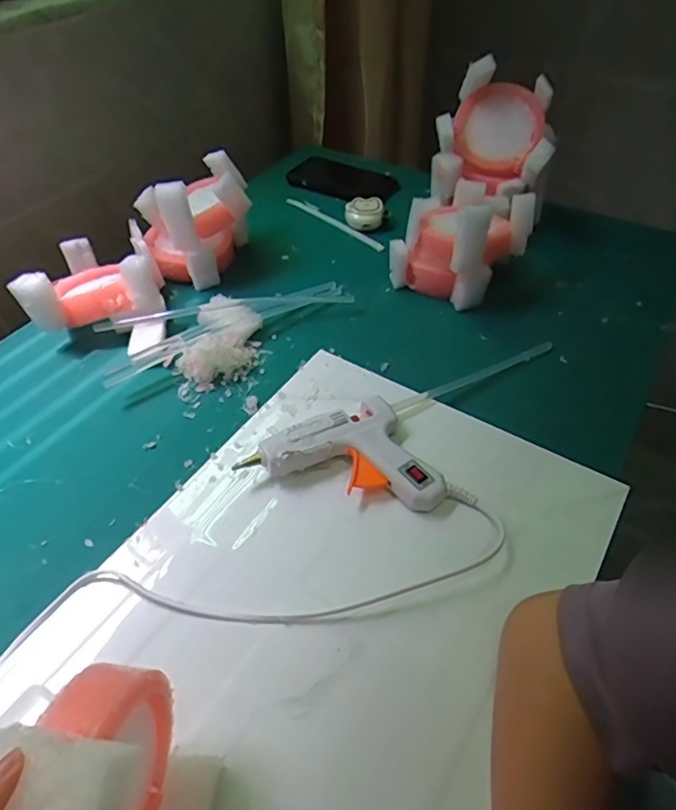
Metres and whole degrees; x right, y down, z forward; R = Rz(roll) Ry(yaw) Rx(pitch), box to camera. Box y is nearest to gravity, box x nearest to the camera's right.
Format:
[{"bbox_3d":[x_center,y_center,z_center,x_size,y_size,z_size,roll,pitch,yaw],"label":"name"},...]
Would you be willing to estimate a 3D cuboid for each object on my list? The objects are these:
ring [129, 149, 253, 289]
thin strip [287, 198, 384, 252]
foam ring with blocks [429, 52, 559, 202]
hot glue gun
[{"bbox_3d":[-0.166,-0.215,0.632,0.136,0.108,0.114,-19,50,-16],"label":"ring"},{"bbox_3d":[-0.005,-0.243,0.731,0.177,0.008,0.012,36,57,29],"label":"thin strip"},{"bbox_3d":[0.177,-0.305,0.629,0.123,0.149,0.073,9,9,1],"label":"foam ring with blocks"},{"bbox_3d":[0.012,0.027,0.452,0.151,0.034,0.102,8,48,8],"label":"hot glue gun"}]

